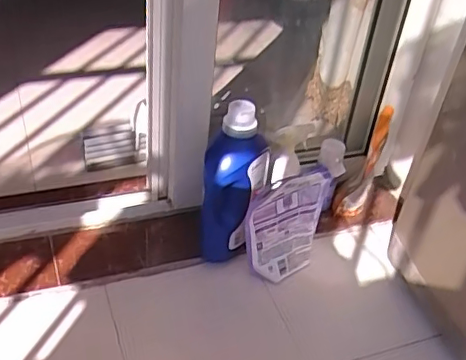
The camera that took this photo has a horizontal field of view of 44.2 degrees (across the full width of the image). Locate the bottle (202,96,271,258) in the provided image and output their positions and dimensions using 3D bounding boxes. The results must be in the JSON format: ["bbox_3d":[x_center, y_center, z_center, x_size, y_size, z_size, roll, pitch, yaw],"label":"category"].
[{"bbox_3d":[0.000,0.023,1.088,0.116,0.351,0.105,9,38,2],"label":"bottle"}]

